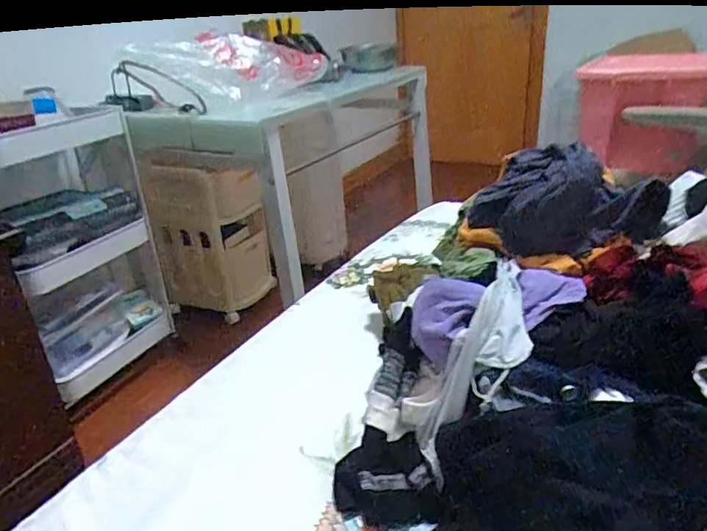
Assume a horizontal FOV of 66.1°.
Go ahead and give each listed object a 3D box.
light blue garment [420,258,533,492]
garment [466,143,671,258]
[{"bbox_3d":[0.148,0.102,0.609,0.091,0.058,0.284,19,70,40],"label":"light blue garment"},{"bbox_3d":[0.261,-0.073,0.685,0.229,0.121,0.081,9,29,26],"label":"garment"}]

